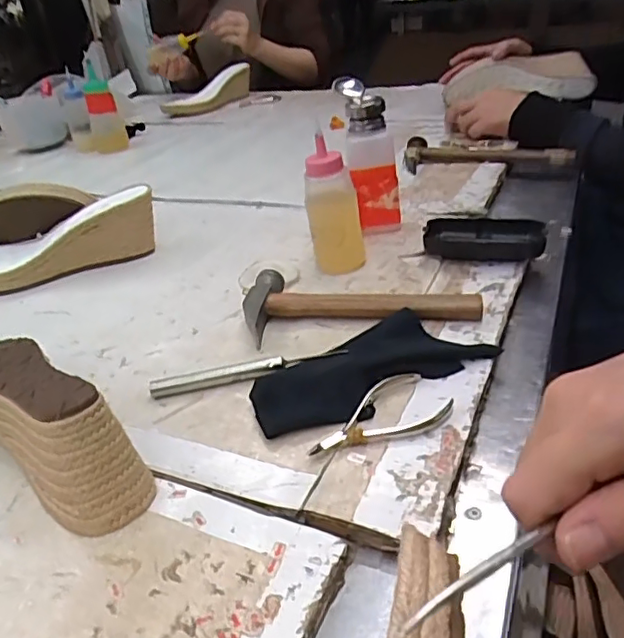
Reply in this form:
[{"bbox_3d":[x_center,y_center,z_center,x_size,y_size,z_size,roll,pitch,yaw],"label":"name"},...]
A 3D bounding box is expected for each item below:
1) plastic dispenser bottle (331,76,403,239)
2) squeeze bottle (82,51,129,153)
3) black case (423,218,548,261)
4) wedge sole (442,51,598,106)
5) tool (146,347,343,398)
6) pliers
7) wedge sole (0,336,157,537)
[{"bbox_3d":[0.061,-0.171,0.617,0.048,0.157,0.051,-12,32,-8],"label":"plastic dispenser bottle"},{"bbox_3d":[-0.393,-0.398,1.078,0.065,0.168,0.059,-17,33,-15],"label":"squeeze bottle"},{"bbox_3d":[0.171,-0.079,0.570,0.111,0.028,0.050,6,34,20],"label":"black case"},{"bbox_3d":[0.368,-0.428,1.038,0.248,0.073,0.064,1,32,13],"label":"wedge sole"},{"bbox_3d":[-0.048,0.040,0.439,0.147,0.015,0.014,-11,32,-6],"label":"tool"},{"bbox_3d":[0.042,0.067,0.376,0.100,0.008,0.050,-23,35,-25],"label":"pliers"},{"bbox_3d":[-0.201,0.059,0.384,0.236,0.069,0.087,20,40,36],"label":"wedge sole"}]

